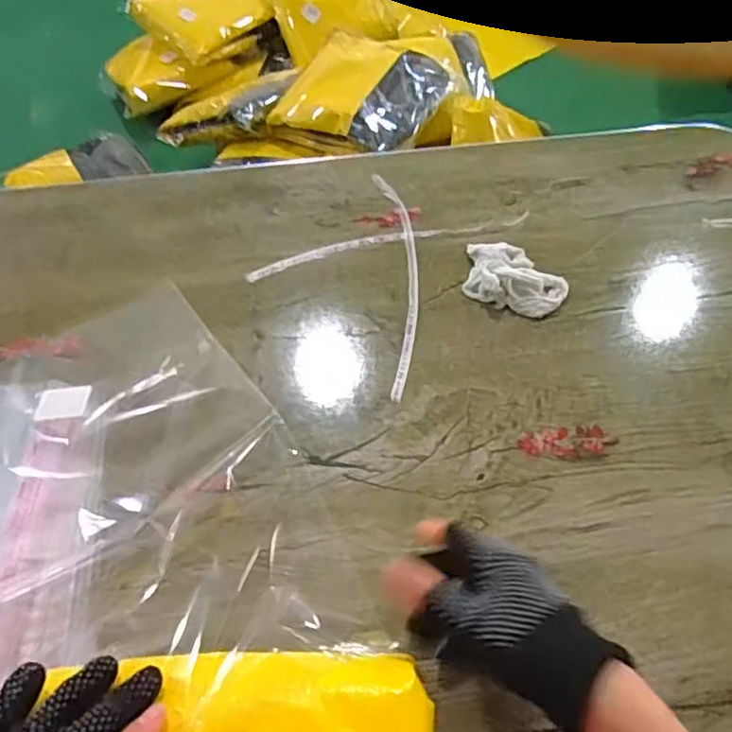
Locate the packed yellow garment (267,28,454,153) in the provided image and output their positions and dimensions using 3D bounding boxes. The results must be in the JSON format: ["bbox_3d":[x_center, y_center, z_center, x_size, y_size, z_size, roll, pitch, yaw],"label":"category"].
[{"bbox_3d":[-0.006,-0.484,1.123,0.261,0.070,0.220,26,75,20],"label":"packed yellow garment"}]

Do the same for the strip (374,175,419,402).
[{"bbox_3d":[0.031,-0.088,0.597,0.033,0.006,0.277,-1,53,-1],"label":"strip"}]

